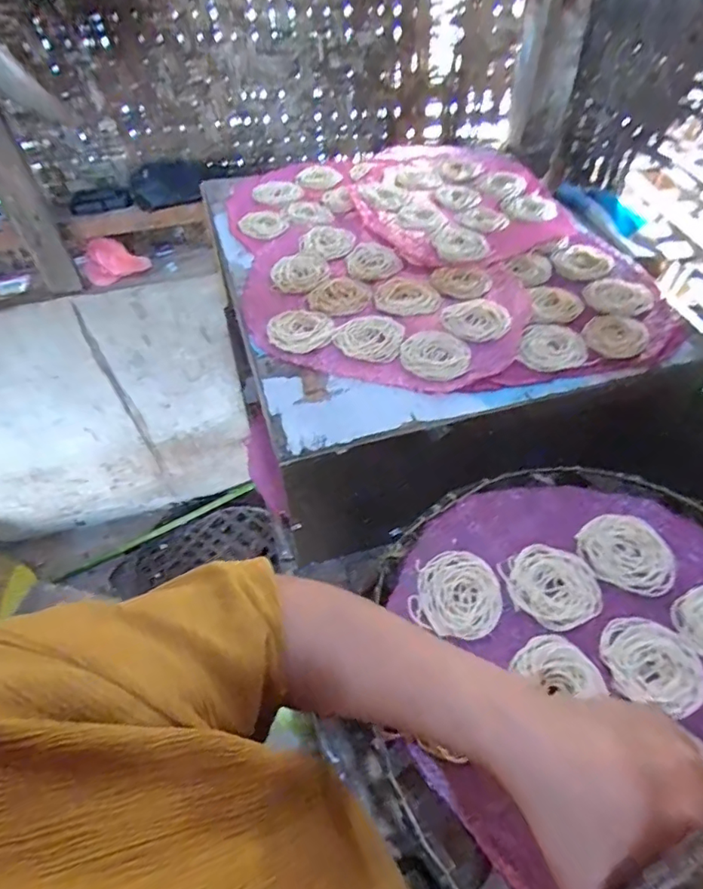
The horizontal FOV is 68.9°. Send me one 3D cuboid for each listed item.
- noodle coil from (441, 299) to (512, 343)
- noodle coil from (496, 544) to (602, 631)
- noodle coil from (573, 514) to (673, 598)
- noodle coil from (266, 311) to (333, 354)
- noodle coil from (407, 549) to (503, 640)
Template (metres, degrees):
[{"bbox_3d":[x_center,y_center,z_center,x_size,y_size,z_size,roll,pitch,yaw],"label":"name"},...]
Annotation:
[{"bbox_3d":[0.150,-0.148,0.609,0.078,0.008,0.065,-11,52,-8],"label":"noodle coil"},{"bbox_3d":[0.174,0.120,0.441,0.077,0.007,0.072,0,51,0],"label":"noodle coil"},{"bbox_3d":[0.249,0.099,0.461,0.072,0.005,0.077,0,51,0],"label":"noodle coil"},{"bbox_3d":[-0.059,-0.134,0.600,0.075,0.009,0.068,-5,51,-4],"label":"noodle coil"},{"bbox_3d":[0.089,0.126,0.433,0.072,0.006,0.077,0,51,0],"label":"noodle coil"}]

